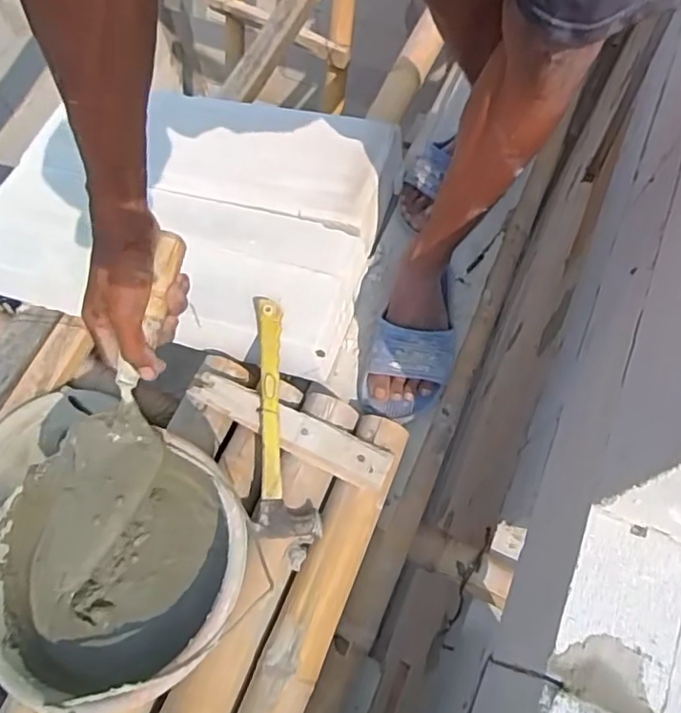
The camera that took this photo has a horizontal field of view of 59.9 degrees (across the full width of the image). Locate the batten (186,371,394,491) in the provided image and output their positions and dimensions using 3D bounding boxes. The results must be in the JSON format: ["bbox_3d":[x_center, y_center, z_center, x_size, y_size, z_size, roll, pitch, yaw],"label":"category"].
[{"bbox_3d":[-0.066,0.086,0.711,0.260,0.028,0.050,23,68,9],"label":"batten"}]

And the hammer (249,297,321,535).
[{"bbox_3d":[-0.073,0.066,0.706,0.076,0.048,0.291,-5,66,-2],"label":"hammer"}]

